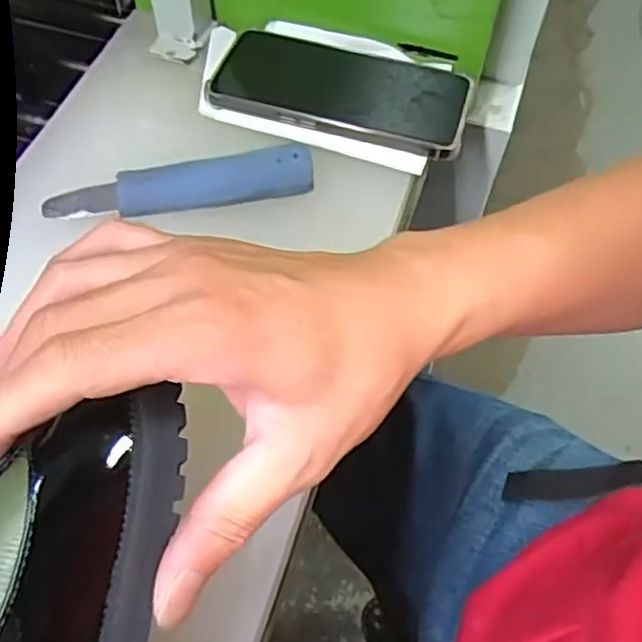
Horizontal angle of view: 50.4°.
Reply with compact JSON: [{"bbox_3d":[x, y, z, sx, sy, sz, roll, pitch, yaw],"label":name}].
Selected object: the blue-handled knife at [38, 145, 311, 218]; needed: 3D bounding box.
[{"bbox_3d":[-0.083,-0.080,0.404,0.154,0.025,0.030,-9,60,-6],"label":"blue-handled knife"}]

